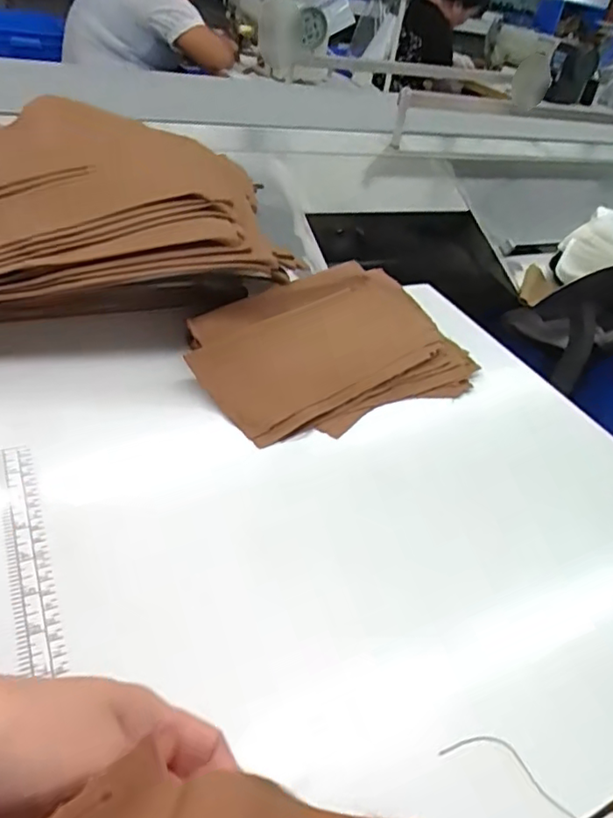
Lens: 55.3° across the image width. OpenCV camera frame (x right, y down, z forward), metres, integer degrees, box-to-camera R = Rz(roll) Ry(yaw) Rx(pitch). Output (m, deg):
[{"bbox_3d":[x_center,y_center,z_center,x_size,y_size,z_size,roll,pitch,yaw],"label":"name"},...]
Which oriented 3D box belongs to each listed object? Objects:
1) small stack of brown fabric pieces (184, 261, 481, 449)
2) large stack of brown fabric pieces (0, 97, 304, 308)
[{"bbox_3d":[0.028,-0.056,0.552,0.260,0.055,0.166,-23,49,-31],"label":"small stack of brown fabric pieces"},{"bbox_3d":[-0.244,-0.200,0.568,0.404,0.099,0.285,-8,42,-23],"label":"large stack of brown fabric pieces"}]

